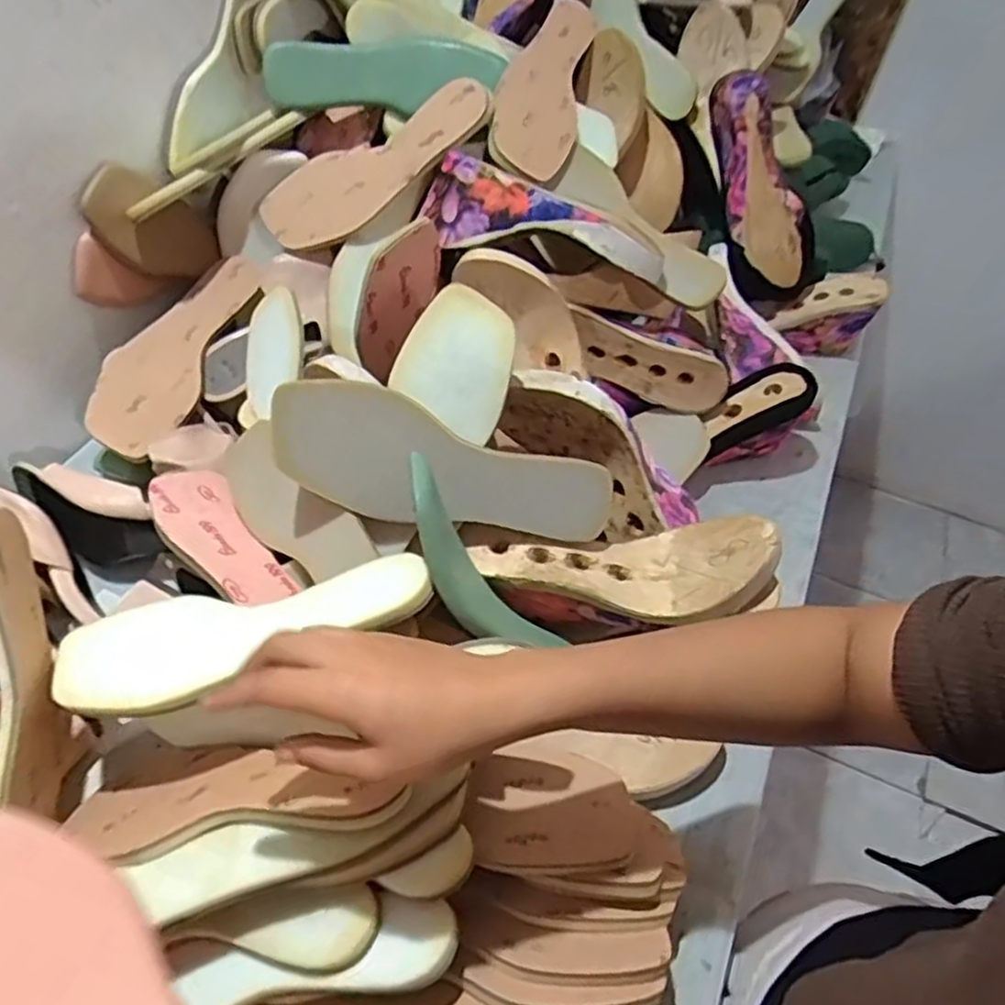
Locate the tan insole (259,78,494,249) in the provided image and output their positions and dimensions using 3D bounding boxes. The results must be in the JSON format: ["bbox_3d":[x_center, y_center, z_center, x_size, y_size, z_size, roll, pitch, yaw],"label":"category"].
[{"bbox_3d":[-0.120,-0.320,0.700,0.238,0.016,0.069,-31,99,7],"label":"tan insole"}]

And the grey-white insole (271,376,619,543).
[{"bbox_3d":[-0.038,-0.018,0.522,0.246,0.084,0.017,19,11,-16],"label":"grey-white insole"}]

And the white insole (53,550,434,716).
[{"bbox_3d":[-0.160,0.078,0.462,0.233,0.015,0.079,-15,53,-1],"label":"white insole"}]

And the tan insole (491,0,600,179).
[{"bbox_3d":[0.052,-0.421,0.737,0.084,0.015,0.226,33,62,-19],"label":"tan insole"}]

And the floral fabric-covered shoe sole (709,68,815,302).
[{"bbox_3d":[0.275,-0.340,0.801,0.075,0.243,0.082,-21,12,-19],"label":"floral fabric-covered shoe sole"}]

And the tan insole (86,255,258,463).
[{"bbox_3d":[-0.306,-0.146,0.695,0.078,0.029,0.224,20,67,13],"label":"tan insole"}]

